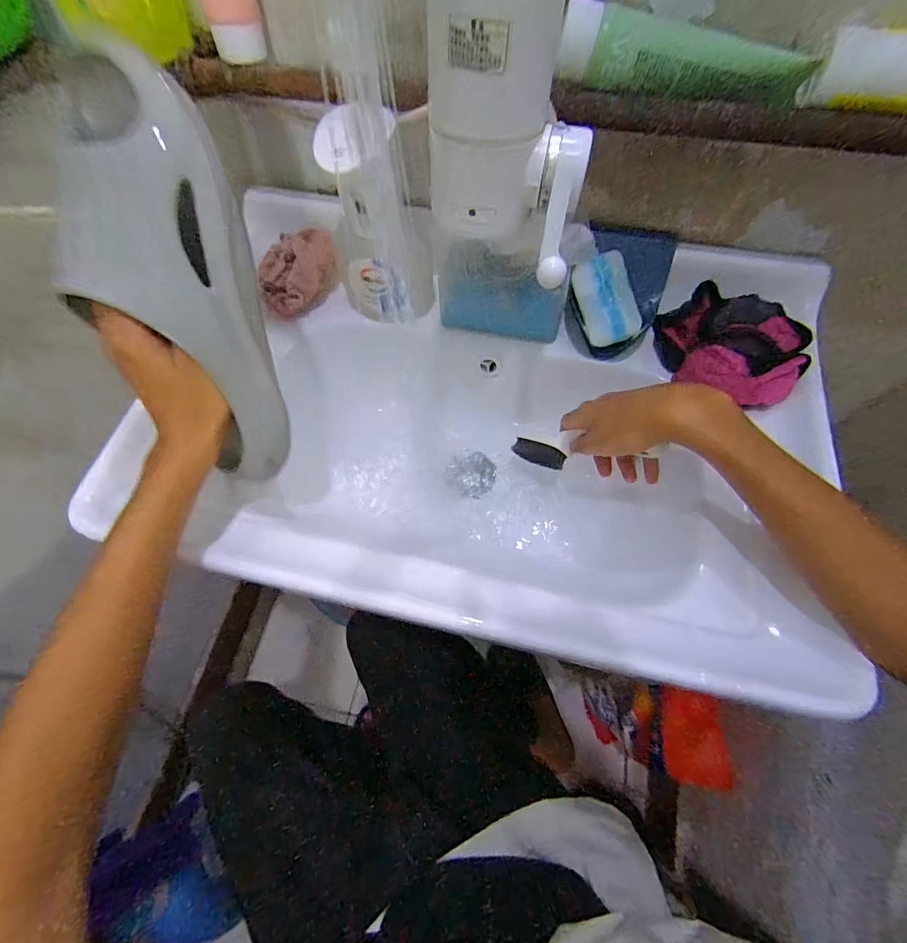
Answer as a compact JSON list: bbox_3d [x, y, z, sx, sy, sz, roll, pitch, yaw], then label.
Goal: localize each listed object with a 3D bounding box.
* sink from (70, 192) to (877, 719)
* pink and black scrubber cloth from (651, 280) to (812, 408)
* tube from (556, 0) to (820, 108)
[{"bbox_3d":[0.021,-0.046,0.441,0.589,0.179,0.400,11,66,6],"label":"sink"},{"bbox_3d":[0.256,-0.114,0.398,0.120,0.058,0.099,12,66,6],"label":"pink and black scrubber cloth"},{"bbox_3d":[0.156,-0.289,0.295,0.164,0.044,0.041,2,65,2],"label":"tube"}]

